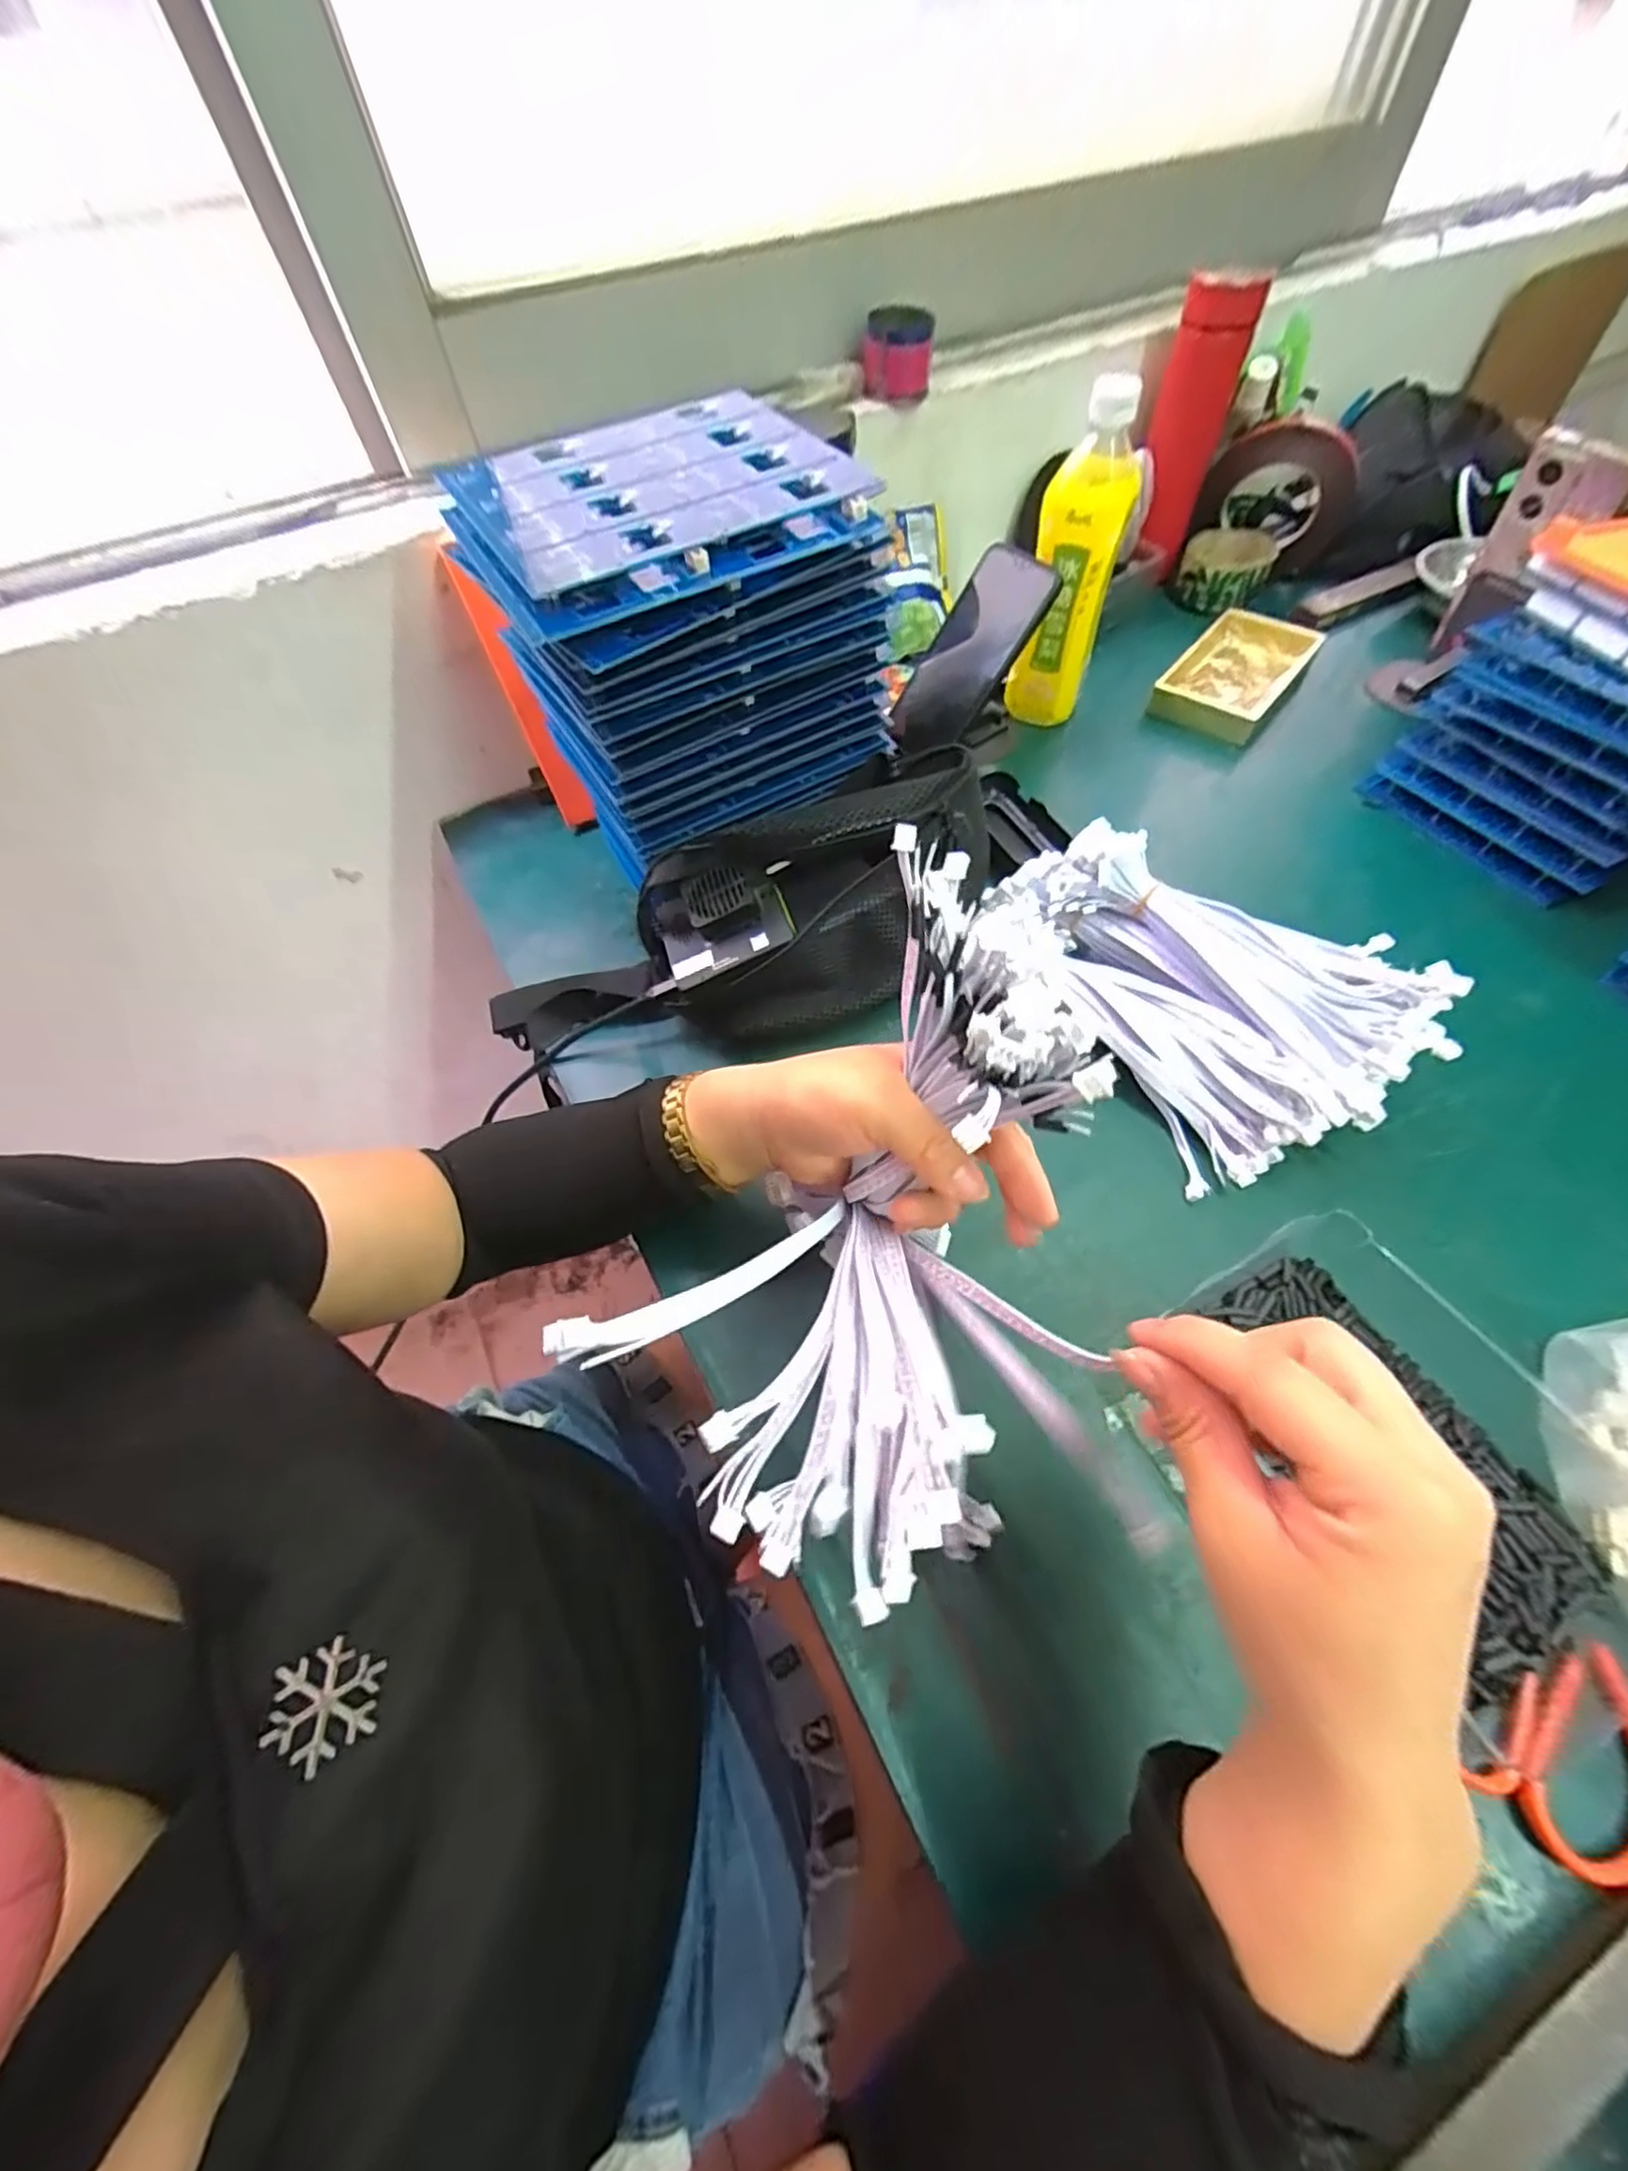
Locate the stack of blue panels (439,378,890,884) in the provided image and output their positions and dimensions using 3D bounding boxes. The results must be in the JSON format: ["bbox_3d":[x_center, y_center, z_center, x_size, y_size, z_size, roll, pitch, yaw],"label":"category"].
[{"bbox_3d":[-0.079,-0.271,0.425,0.188,0.152,0.173,-32,62,-16],"label":"stack of blue panels"}]

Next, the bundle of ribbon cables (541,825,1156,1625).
[{"bbox_3d":[0.028,0.046,0.264,0.153,0.096,0.247,17,87,14],"label":"bundle of ribbon cables"}]

